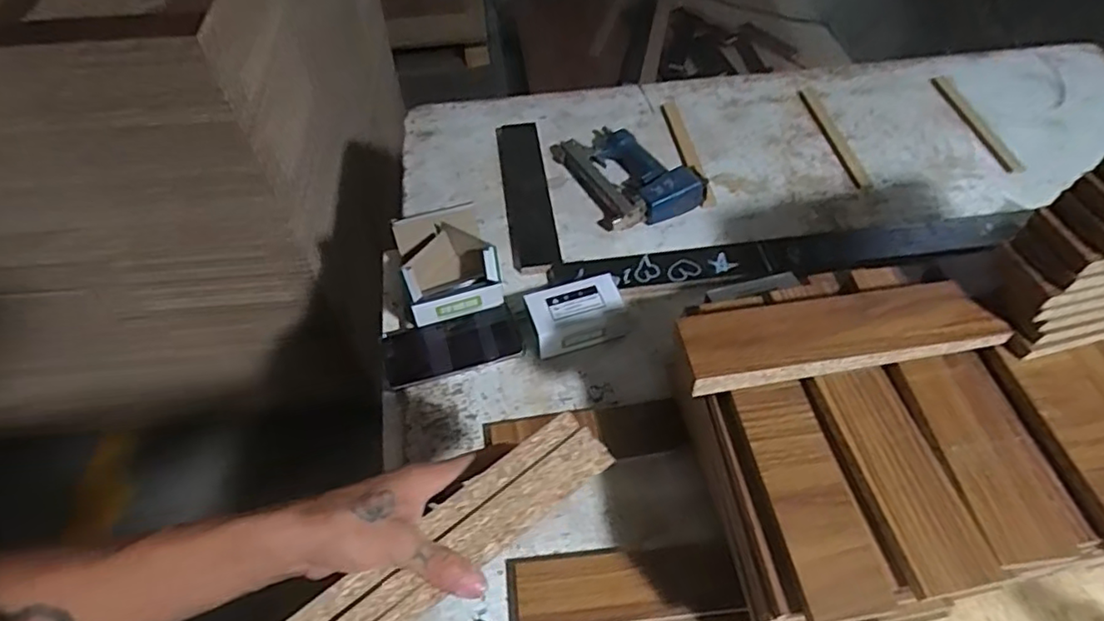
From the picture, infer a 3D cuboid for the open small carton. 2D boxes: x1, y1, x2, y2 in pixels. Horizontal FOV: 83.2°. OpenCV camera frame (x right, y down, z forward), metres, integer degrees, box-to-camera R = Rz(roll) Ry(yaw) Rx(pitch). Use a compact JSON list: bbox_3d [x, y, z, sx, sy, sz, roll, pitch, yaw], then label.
[{"bbox_3d":[-0.131,-0.058,0.788,0.114,0.059,0.150,-16,55,-10],"label":"open small carton"}]

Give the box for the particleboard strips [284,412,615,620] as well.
[{"bbox_3d":[-0.079,0.163,0.403,0.266,0.025,0.048,-34,60,-13],"label":"particleboard strips"}]

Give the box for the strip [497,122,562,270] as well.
[{"bbox_3d":[-0.038,-0.175,0.891,0.063,0.019,0.300,-7,54,-3],"label":"strip"}]

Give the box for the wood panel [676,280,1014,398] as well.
[{"bbox_3d":[0.237,0.018,0.525,0.258,0.028,0.063,-9,54,-5],"label":"wood panel"}]

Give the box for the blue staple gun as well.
[{"bbox_3d":[0.103,-0.204,0.893,0.142,0.049,0.210,-24,57,-15],"label":"blue staple gun"}]

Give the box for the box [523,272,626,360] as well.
[{"bbox_3d":[0.027,0.008,0.739,0.111,0.055,0.074,-15,55,-10],"label":"box"}]

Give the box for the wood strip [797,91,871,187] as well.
[{"bbox_3d":[0.437,-0.271,0.967,0.027,0.004,0.233,-7,54,-4],"label":"wood strip"}]

